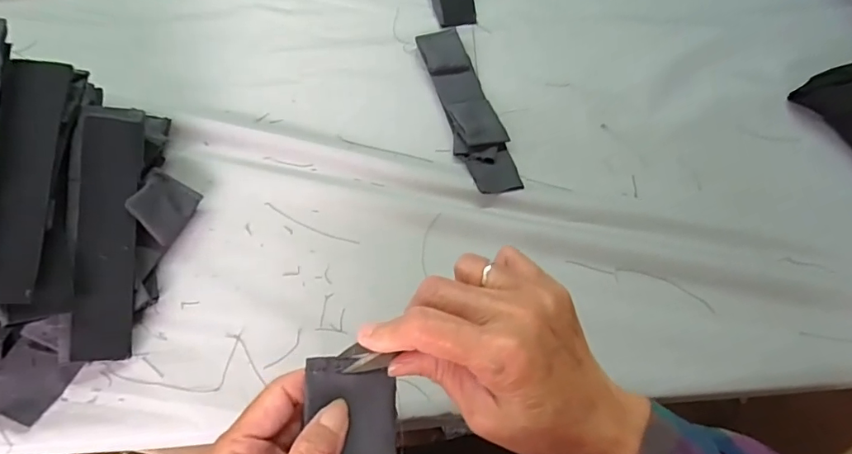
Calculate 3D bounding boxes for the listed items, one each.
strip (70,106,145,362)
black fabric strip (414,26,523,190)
[{"bbox_3d":[-0.241,-0.001,0.374,0.040,0.011,0.194,4,72,-33],"label":"strip"},{"bbox_3d":[0.041,-0.118,0.479,0.050,0.019,0.195,-13,63,-10],"label":"black fabric strip"}]

